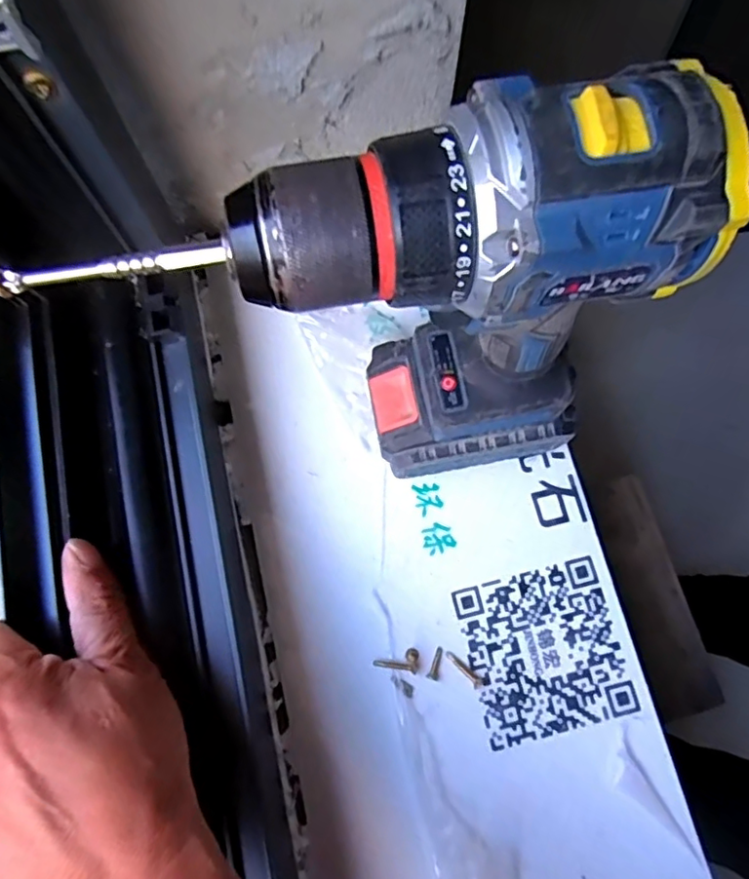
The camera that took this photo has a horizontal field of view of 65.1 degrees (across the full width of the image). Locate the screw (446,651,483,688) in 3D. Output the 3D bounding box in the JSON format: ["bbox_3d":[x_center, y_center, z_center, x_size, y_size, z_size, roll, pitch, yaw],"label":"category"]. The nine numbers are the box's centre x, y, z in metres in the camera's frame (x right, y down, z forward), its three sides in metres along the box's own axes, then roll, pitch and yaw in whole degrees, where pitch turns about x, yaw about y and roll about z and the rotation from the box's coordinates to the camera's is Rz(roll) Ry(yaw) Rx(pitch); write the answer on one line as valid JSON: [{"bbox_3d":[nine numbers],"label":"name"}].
[{"bbox_3d":[0.053,0.135,0.346,0.026,0.004,0.006,44,81,10],"label":"screw"}]

